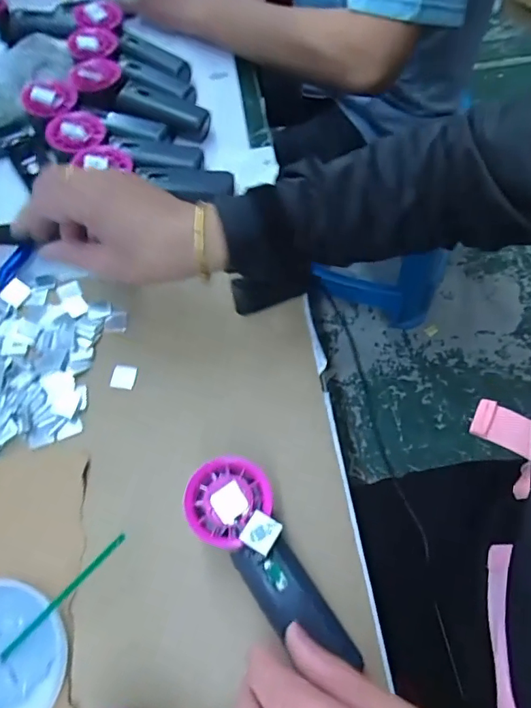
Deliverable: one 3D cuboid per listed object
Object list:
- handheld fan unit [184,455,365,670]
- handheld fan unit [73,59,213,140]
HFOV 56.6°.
[{"bbox_3d":[0.004,0.132,0.315,0.053,0.026,0.144,-35,80,-16],"label":"handheld fan unit"},{"bbox_3d":[-0.142,-0.287,0.561,0.160,0.027,0.059,21,62,-6],"label":"handheld fan unit"}]

